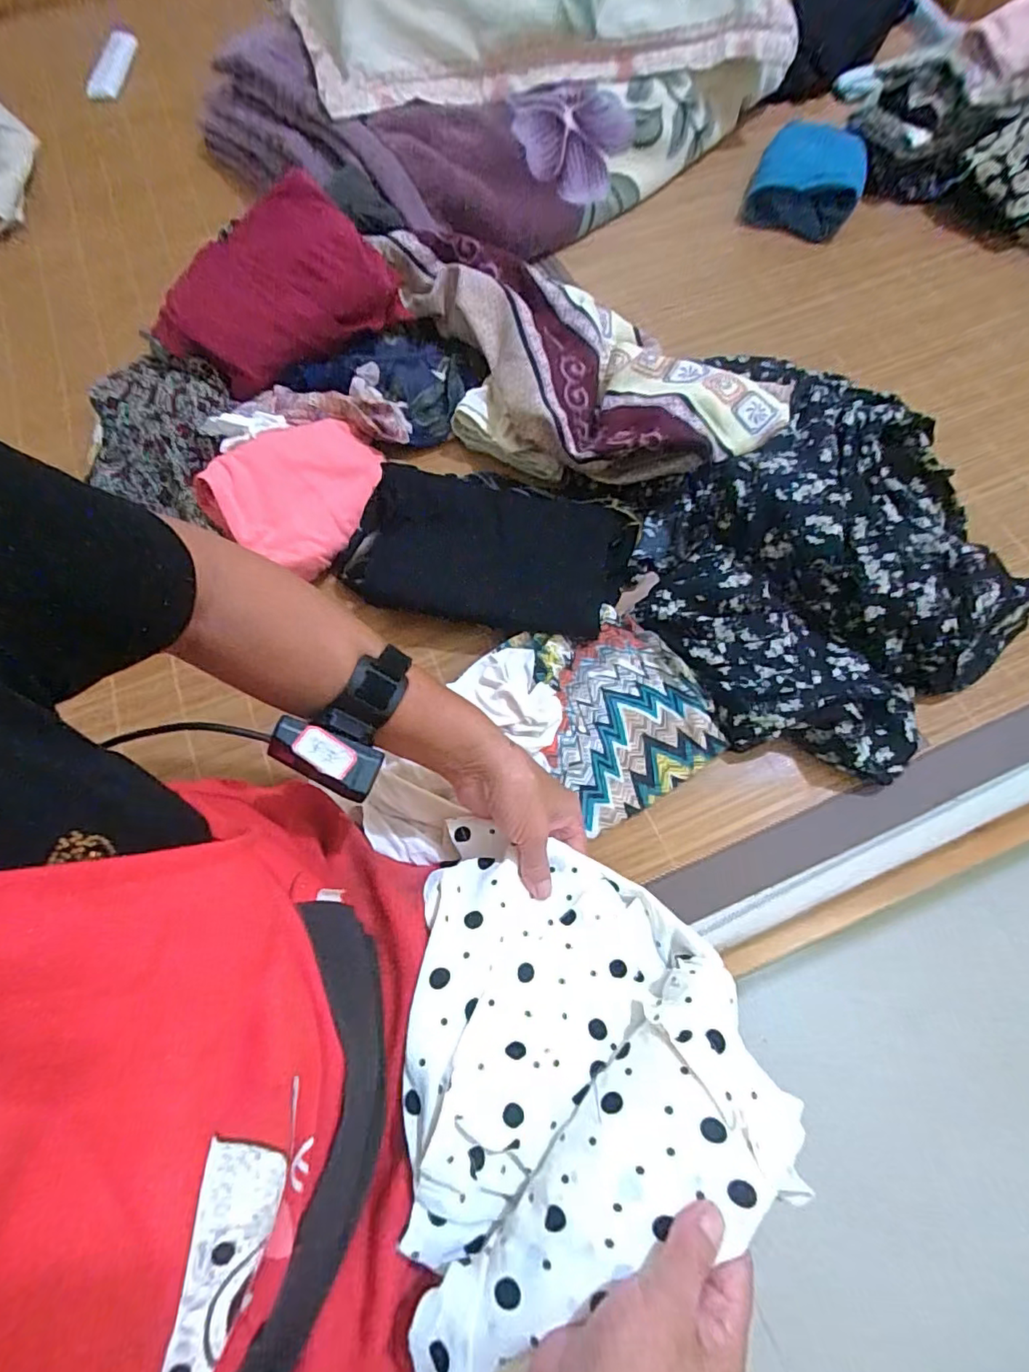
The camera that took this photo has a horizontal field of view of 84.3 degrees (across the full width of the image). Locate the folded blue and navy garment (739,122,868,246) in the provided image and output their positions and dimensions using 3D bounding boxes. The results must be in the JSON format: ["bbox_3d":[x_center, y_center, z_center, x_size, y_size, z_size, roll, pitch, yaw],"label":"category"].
[{"bbox_3d":[0.437,-0.764,0.843,0.149,0.057,0.259,18,68,10],"label":"folded blue and navy garment"}]

